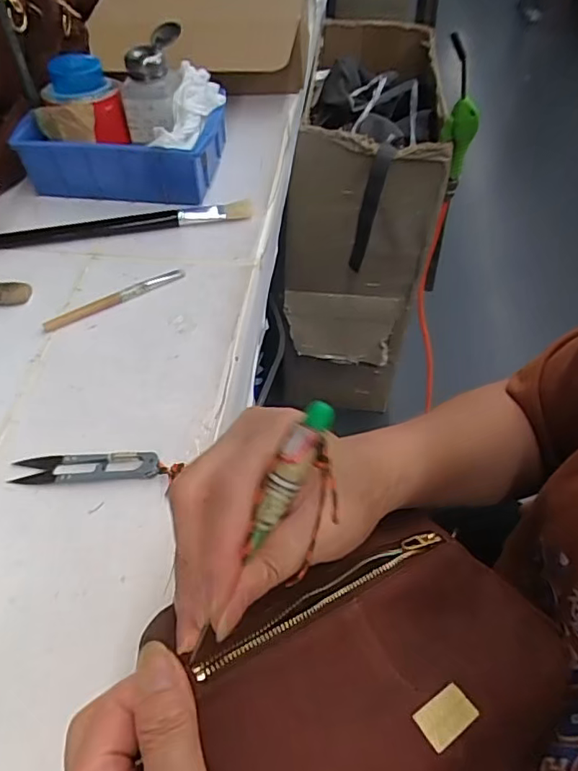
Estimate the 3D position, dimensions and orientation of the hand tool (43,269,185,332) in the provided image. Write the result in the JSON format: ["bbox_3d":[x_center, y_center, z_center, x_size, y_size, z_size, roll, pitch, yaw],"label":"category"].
[{"bbox_3d":[-0.152,-0.076,0.477,0.127,0.007,0.011,-27,57,-18],"label":"hand tool"}]

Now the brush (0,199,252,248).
[{"bbox_3d":[-0.162,-0.157,0.532,0.252,0.013,0.019,-9,53,-8],"label":"brush"}]

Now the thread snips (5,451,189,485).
[{"bbox_3d":[-0.133,0.055,0.373,0.114,0.009,0.023,0,53,1],"label":"thread snips"}]

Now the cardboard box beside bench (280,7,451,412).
[{"bbox_3d":[0.126,-0.315,1.128,0.241,0.621,0.476,3,52,2],"label":"cardboard box beside bench"}]

